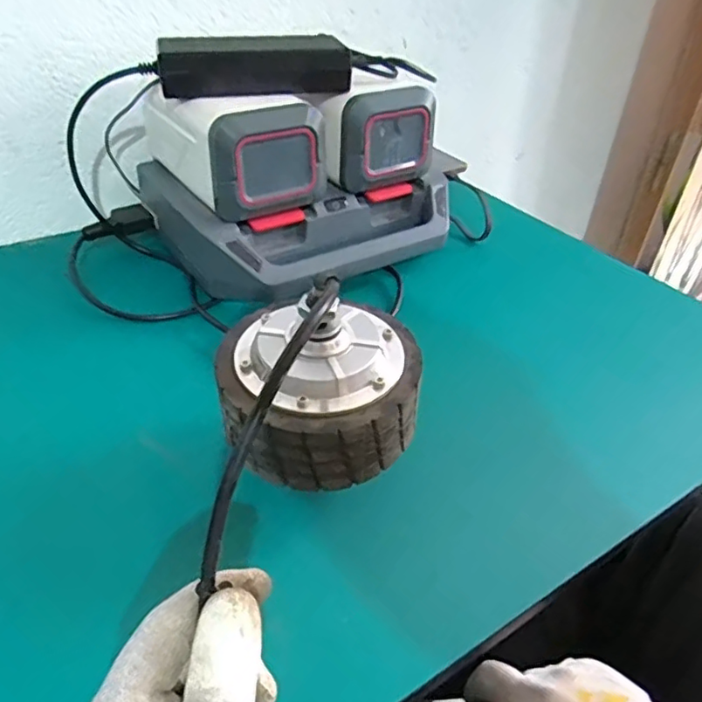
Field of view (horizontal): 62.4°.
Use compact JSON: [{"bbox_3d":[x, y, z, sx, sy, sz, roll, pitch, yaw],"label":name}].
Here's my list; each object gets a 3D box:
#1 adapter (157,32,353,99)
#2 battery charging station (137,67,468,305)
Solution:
[{"bbox_3d":[-0.086,-0.262,0.525,0.169,0.042,0.068,-9,39,-14],"label":"adapter"},{"bbox_3d":[-0.052,-0.203,0.607,0.298,0.145,0.255,-21,44,-27],"label":"battery charging station"}]

